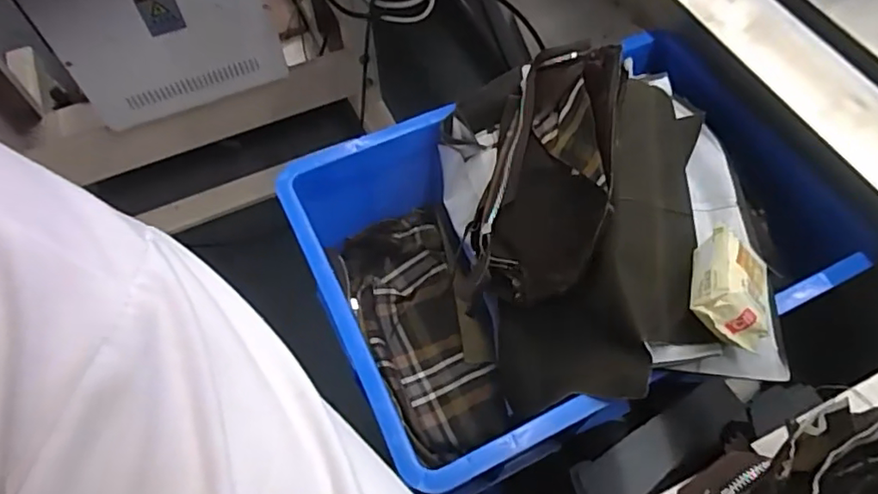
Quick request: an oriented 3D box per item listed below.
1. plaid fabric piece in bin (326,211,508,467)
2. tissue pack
[{"bbox_3d":[-0.014,0.081,0.676,0.130,0.050,0.283,-24,62,-13],"label":"plaid fabric piece in bin"},{"bbox_3d":[0.256,0.033,0.510,0.063,0.046,0.110,15,61,10],"label":"tissue pack"}]

